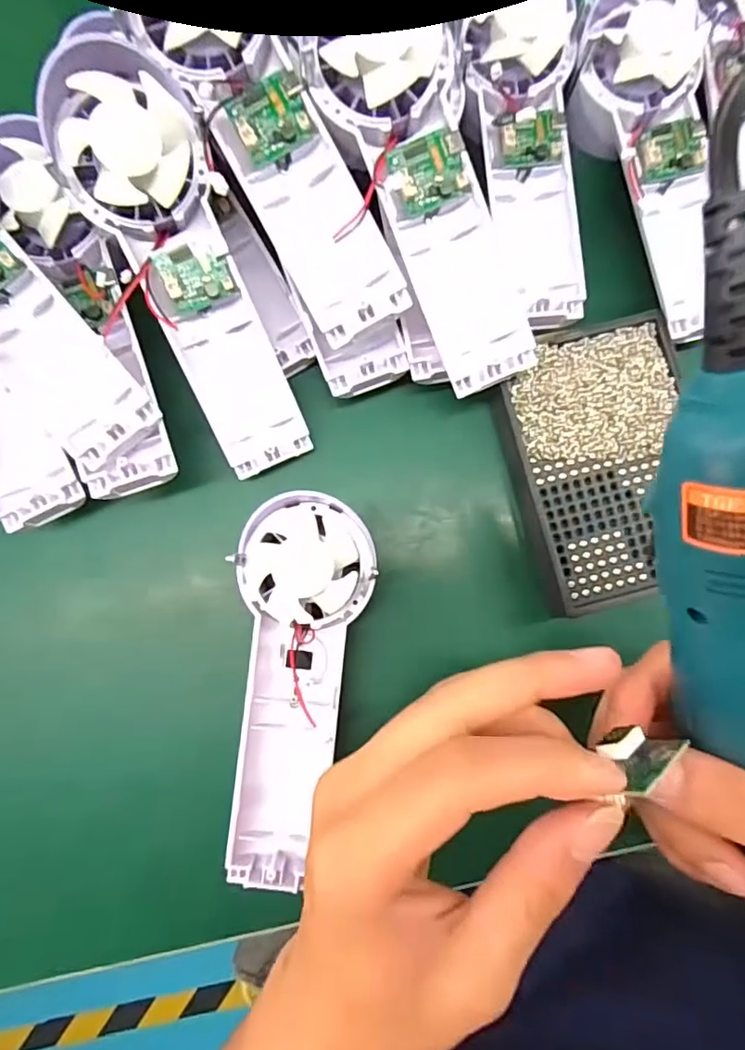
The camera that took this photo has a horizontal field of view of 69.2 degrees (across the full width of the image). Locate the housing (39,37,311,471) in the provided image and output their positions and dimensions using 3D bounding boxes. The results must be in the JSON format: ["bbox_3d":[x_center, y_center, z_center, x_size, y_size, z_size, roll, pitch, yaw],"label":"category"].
[{"bbox_3d":[-0.082,-0.112,0.253,0.057,0.037,0.175,-22,117,-2],"label":"housing"}]

